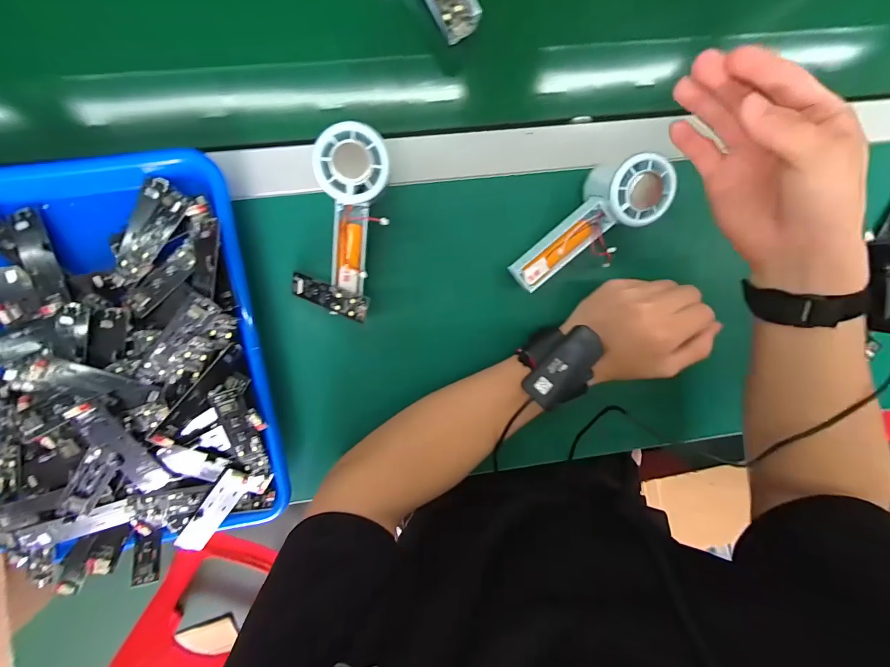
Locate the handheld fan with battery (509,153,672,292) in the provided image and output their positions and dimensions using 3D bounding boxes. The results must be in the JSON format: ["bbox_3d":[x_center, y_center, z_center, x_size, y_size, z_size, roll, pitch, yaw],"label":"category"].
[{"bbox_3d":[0.127,-0.098,0.349,0.149,0.047,0.065,-37,100,12],"label":"handheld fan with battery"}]

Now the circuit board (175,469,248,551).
[{"bbox_3d":[-0.206,0.159,0.341,0.024,0.005,0.085,32,96,-30],"label":"circuit board"}]

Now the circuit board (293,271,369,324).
[{"bbox_3d":[-0.099,-0.030,0.330,0.084,0.010,0.022,20,96,25],"label":"circuit board"}]

